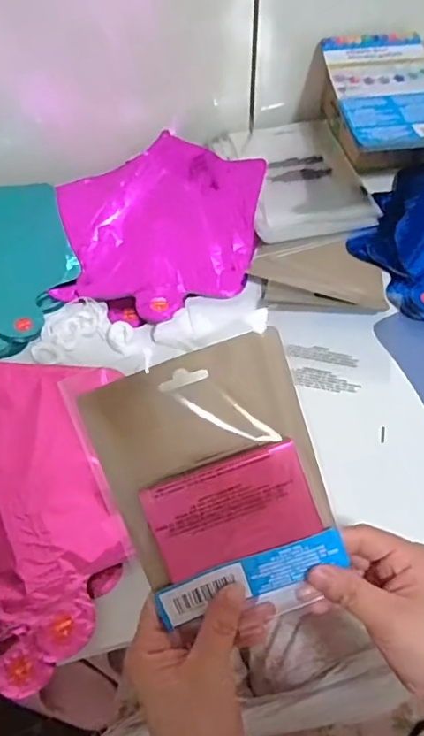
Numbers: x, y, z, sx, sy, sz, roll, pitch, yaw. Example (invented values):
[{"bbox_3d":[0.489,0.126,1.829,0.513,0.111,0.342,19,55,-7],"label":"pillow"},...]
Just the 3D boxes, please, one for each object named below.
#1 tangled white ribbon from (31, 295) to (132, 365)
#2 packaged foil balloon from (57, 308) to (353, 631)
[{"bbox_3d":[-0.117,-0.037,0.500,0.084,0.008,0.070,-2,56,1],"label":"tangled white ribbon"},{"bbox_3d":[0.003,0.065,0.299,0.115,0.015,0.154,-19,99,-5],"label":"packaged foil balloon"}]

